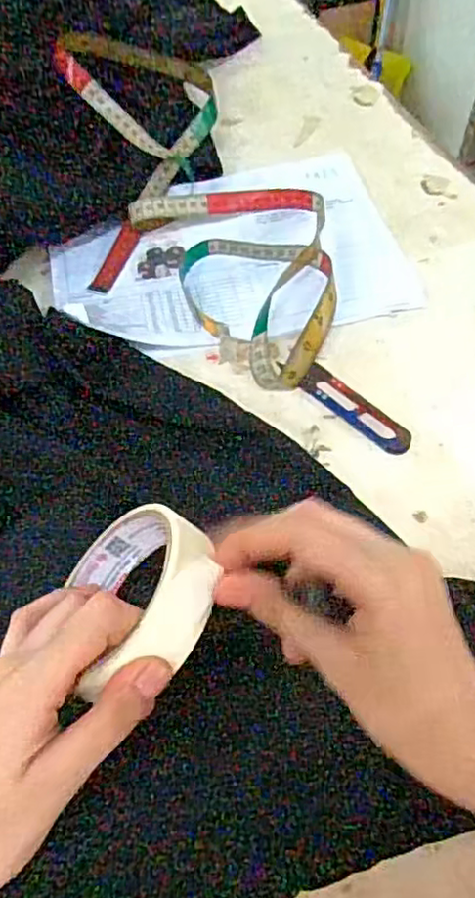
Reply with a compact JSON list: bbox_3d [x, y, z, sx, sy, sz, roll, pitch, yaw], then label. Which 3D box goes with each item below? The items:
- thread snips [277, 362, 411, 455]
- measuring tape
[{"bbox_3d":[0.078,-0.035,0.471,0.026,0.005,0.112,-37,63,-21],"label":"thread snips"},{"bbox_3d":[-0.033,-0.234,0.557,0.201,0.084,0.420,-9,56,-5],"label":"measuring tape"}]

